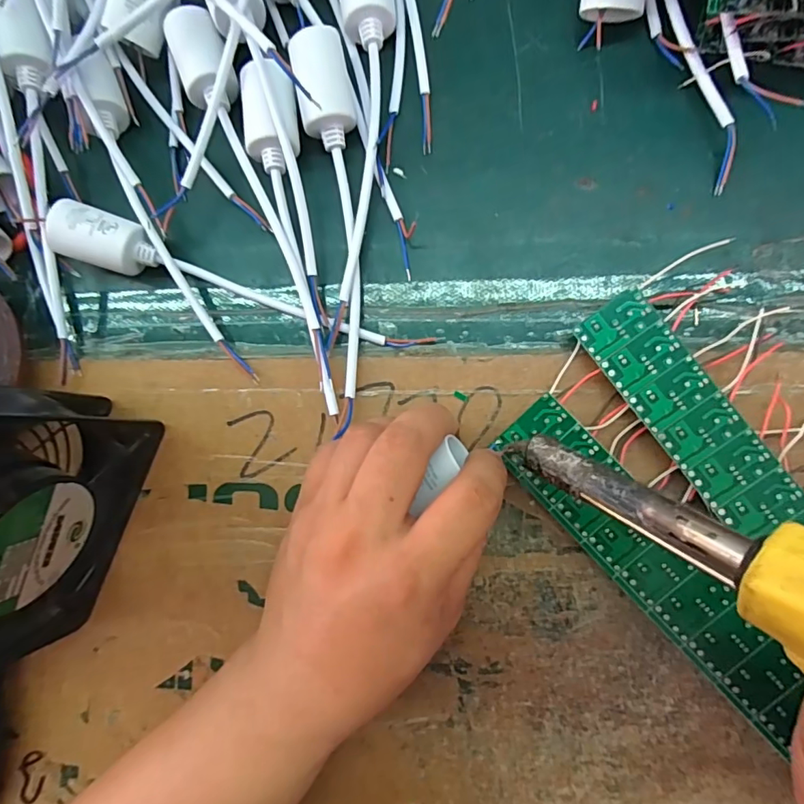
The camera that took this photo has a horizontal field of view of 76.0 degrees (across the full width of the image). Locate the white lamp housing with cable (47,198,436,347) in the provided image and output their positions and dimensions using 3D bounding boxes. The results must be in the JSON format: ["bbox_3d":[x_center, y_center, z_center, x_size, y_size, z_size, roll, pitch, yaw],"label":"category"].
[{"bbox_3d":[-0.086,-0.061,0.267,0.206,0.029,0.029,19,89,8],"label":"white lamp housing with cable"}]

